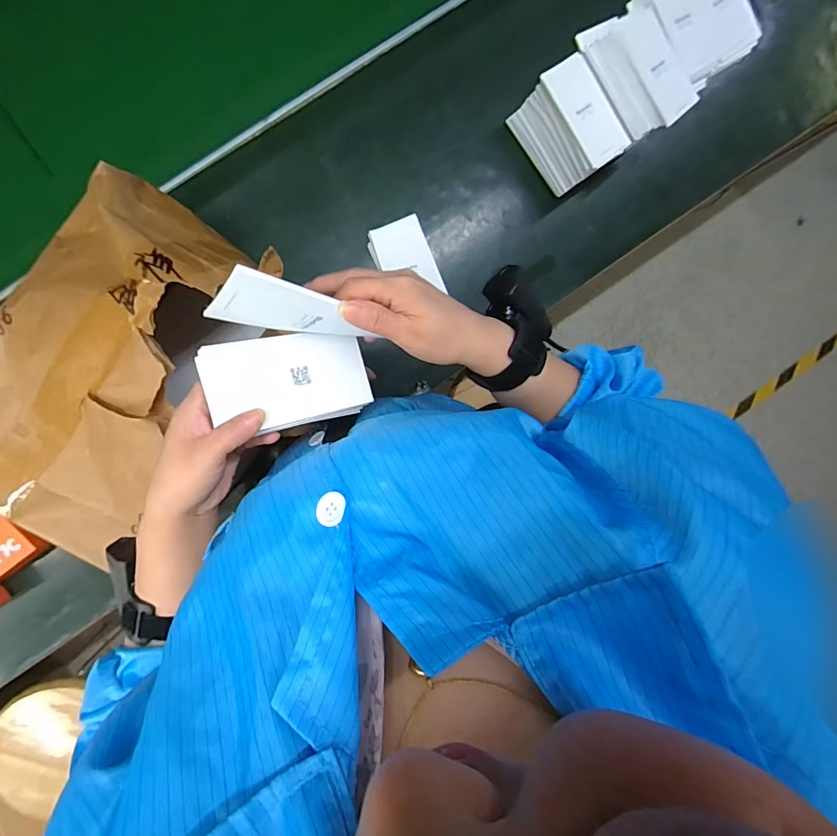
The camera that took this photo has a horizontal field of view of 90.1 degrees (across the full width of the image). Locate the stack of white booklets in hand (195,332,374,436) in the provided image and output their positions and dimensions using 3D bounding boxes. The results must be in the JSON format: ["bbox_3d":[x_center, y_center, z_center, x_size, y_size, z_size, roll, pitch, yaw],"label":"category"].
[{"bbox_3d":[-0.100,-0.030,0.332,0.123,0.012,0.070,-14,92,-29],"label":"stack of white booklets in hand"}]

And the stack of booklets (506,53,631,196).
[{"bbox_3d":[0.192,-0.366,0.532,0.079,0.084,0.121,-38,97,-1],"label":"stack of booklets"}]

